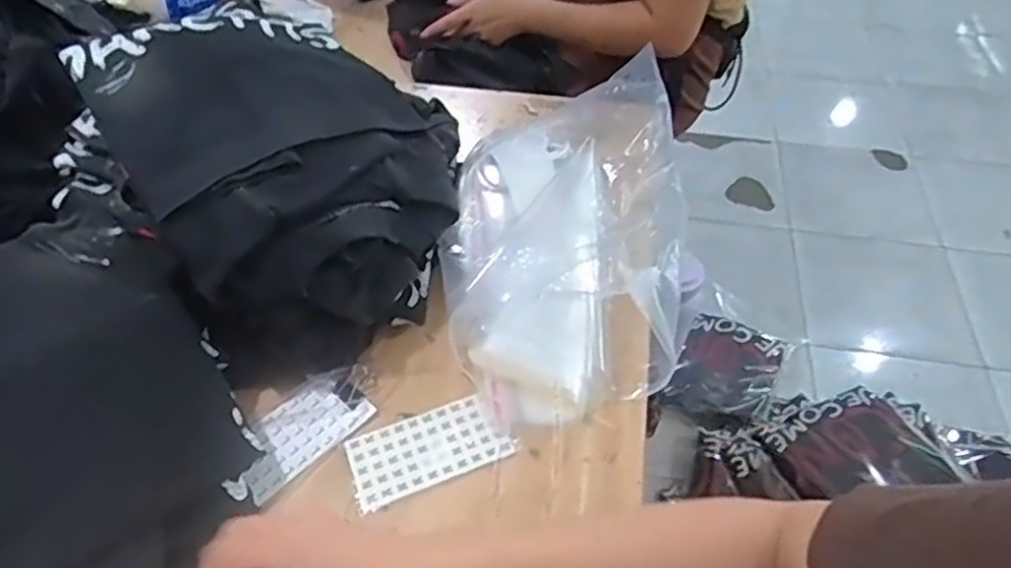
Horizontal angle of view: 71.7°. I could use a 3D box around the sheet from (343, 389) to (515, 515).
[{"bbox_3d":[-0.069,0.144,0.614,0.133,0.006,0.070,-20,53,-15],"label":"sheet"}]

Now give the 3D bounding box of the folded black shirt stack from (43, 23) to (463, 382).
[{"bbox_3d":[-0.213,-0.101,0.689,0.311,0.214,0.327,31,55,24],"label":"folded black shirt stack"}]

